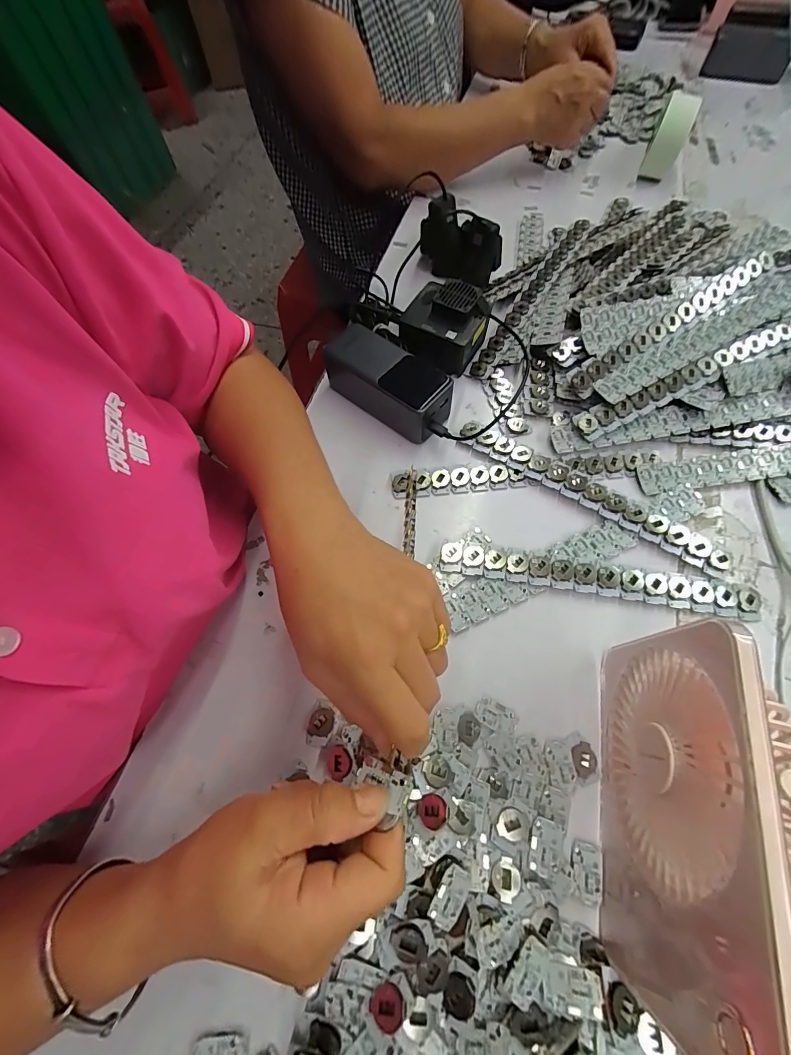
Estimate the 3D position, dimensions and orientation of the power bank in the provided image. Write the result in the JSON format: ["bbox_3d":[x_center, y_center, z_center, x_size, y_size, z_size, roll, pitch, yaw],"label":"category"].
[{"bbox_3d":[-0.009,-0.143,0.391,0.132,0.054,0.052,38,72,17],"label":"power bank"}]

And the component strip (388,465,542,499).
[{"bbox_3d":[0.062,-0.044,0.369,0.130,0.009,0.025,-5,65,0],"label":"component strip"}]

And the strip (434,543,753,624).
[{"bbox_3d":[0.161,0.043,0.321,0.245,0.008,0.026,9,66,6],"label":"strip"}]

